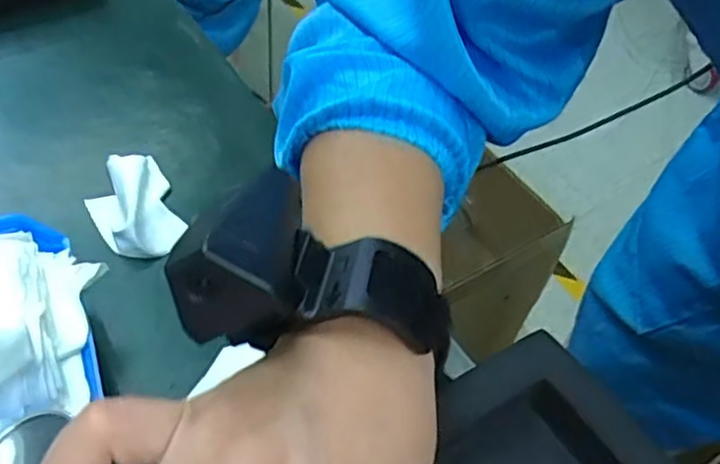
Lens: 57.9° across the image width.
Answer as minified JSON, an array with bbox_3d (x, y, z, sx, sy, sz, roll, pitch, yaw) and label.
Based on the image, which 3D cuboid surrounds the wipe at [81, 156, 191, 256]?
[{"bbox_3d":[-0.151,-0.020,0.432,0.053,0.021,0.086,-17,55,-20],"label":"wipe"}]

